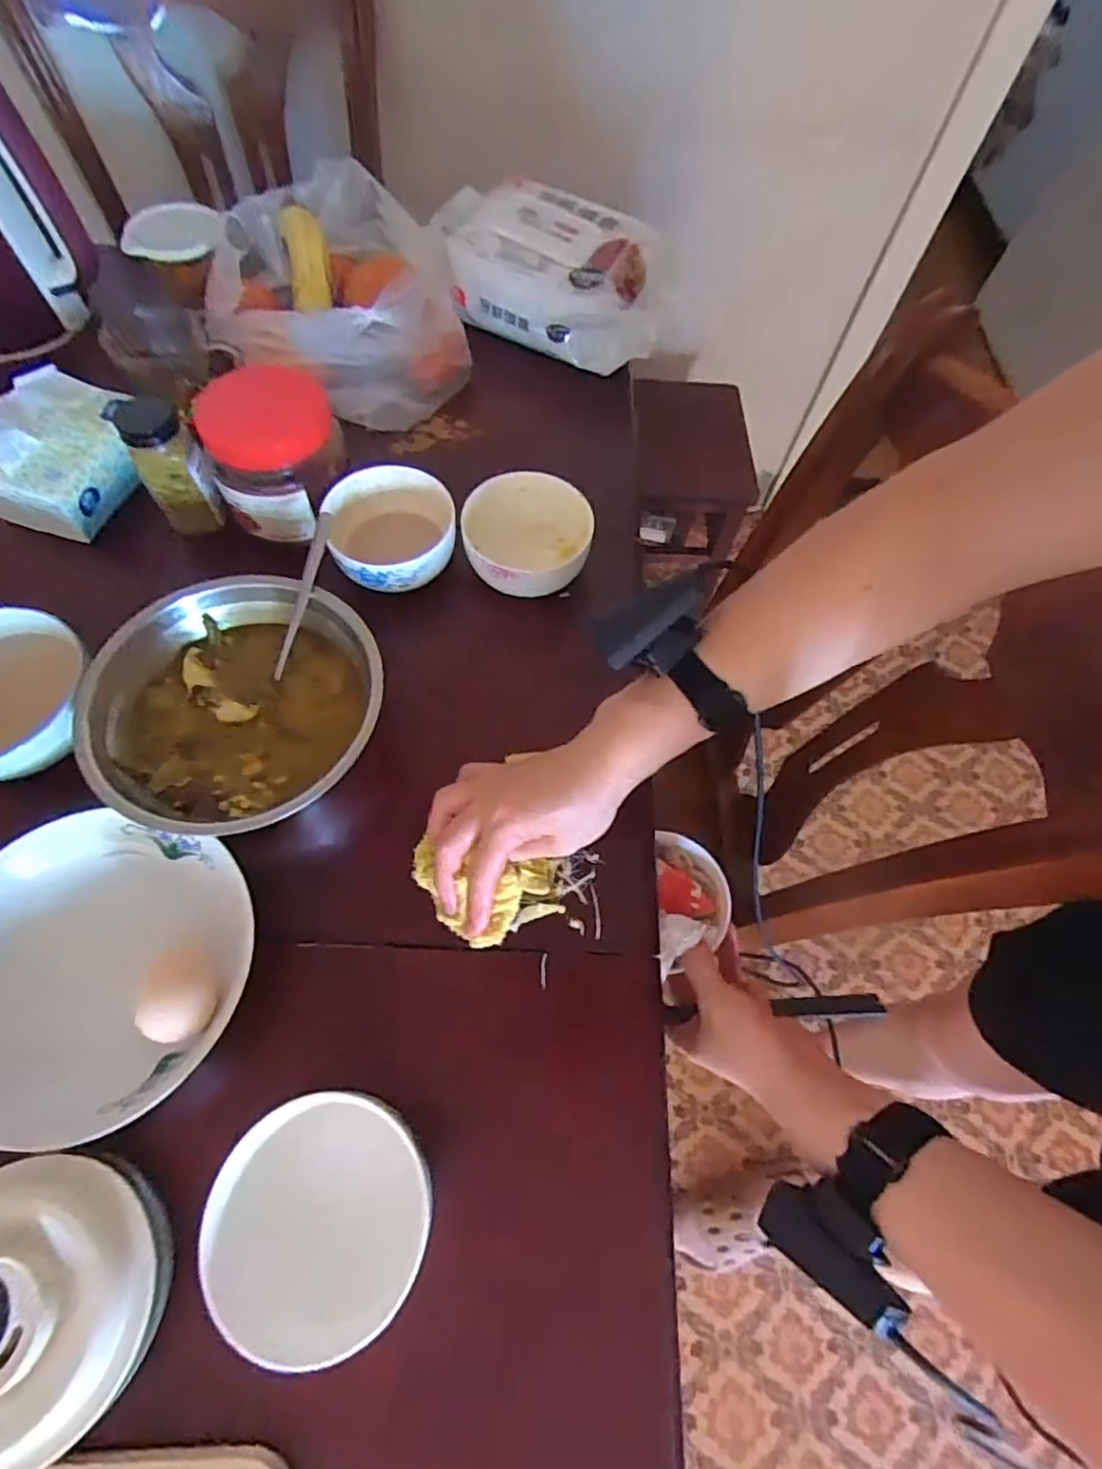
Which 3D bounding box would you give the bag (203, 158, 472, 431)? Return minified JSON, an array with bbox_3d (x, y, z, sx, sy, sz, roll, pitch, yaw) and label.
[{"bbox_3d":[-0.209,-0.437,0.634,0.262,0.126,0.235,24,65,8],"label":"bag"}]

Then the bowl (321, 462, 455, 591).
[{"bbox_3d":[-0.130,-0.162,0.531,0.095,0.070,0.100,1,64,-3],"label":"bowl"}]

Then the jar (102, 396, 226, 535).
[{"bbox_3d":[-0.303,-0.211,0.513,0.050,0.108,0.042,-33,71,-17],"label":"jar"}]

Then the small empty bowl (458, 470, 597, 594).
[{"bbox_3d":[-0.019,-0.165,0.531,0.101,0.047,0.105,1,64,-3],"label":"small empty bowl"}]

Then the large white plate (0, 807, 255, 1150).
[{"bbox_3d":[-0.279,0.144,0.388,0.186,0.042,0.177,14,64,3],"label":"large white plate"}]

